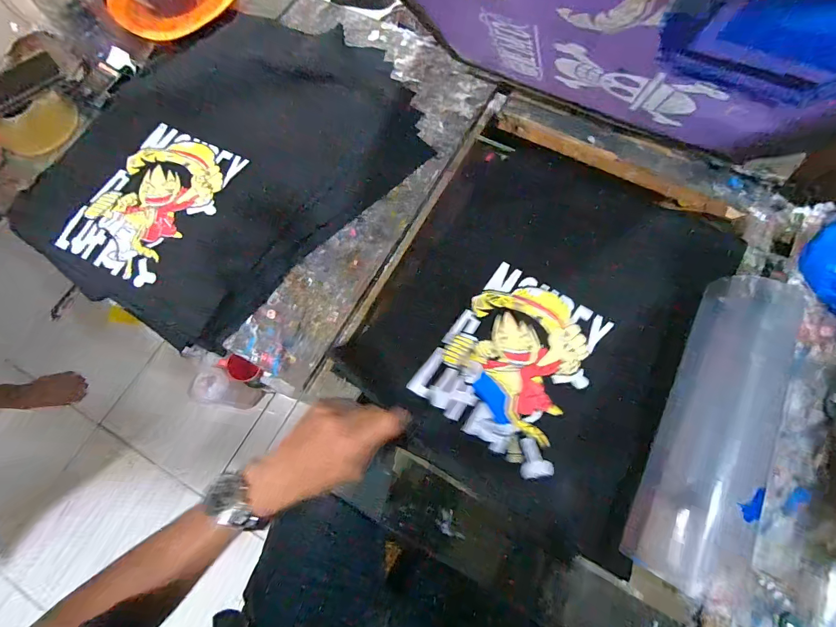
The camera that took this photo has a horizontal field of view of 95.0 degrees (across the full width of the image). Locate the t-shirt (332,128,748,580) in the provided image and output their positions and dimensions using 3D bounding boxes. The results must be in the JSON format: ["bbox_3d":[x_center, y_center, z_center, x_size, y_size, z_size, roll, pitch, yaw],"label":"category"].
[{"bbox_3d":[0.184,-0.013,0.507,0.340,0.044,0.499,28,60,8],"label":"t-shirt"}]

